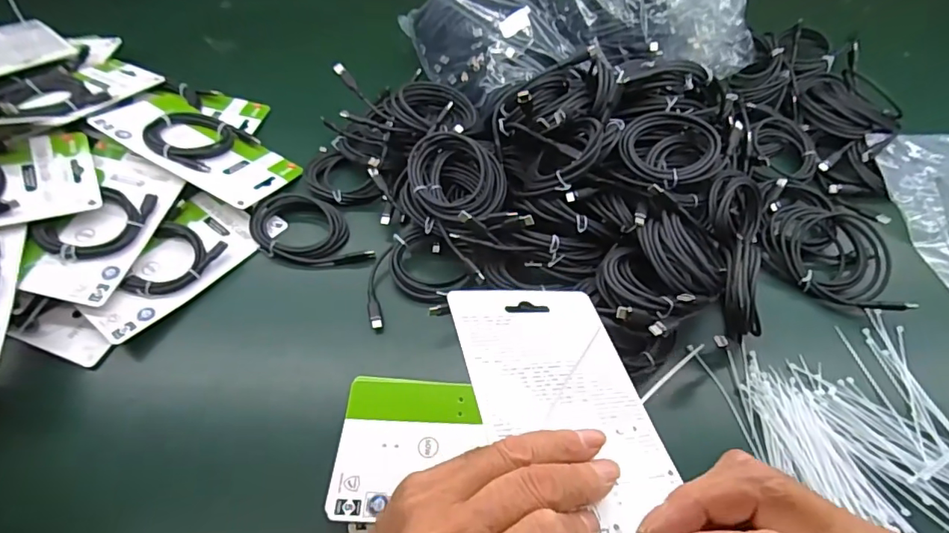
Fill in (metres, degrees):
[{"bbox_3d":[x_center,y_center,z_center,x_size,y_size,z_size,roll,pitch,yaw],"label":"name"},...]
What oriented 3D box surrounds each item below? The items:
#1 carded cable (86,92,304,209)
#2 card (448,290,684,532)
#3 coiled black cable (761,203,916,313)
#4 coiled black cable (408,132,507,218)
[{"bbox_3d":[-0.284,-0.127,0.524,0.186,0.012,0.096,31,43,3],"label":"carded cable"},{"bbox_3d":[0.052,0.083,0.263,0.099,0.005,0.179,1,47,-24],"label":"card"},{"bbox_3d":[0.319,-0.014,0.465,0.100,0.031,0.107,9,56,6],"label":"coiled black cable"},{"bbox_3d":[-0.016,-0.080,0.467,0.087,0.035,0.091,3,56,2],"label":"coiled black cable"}]

